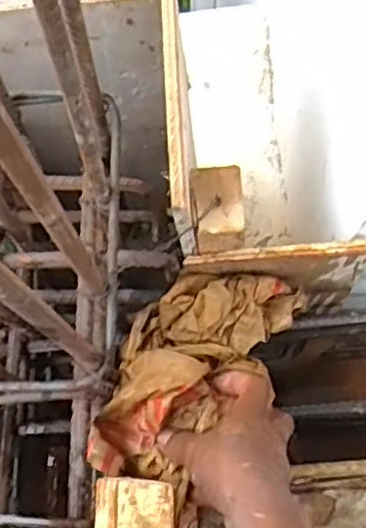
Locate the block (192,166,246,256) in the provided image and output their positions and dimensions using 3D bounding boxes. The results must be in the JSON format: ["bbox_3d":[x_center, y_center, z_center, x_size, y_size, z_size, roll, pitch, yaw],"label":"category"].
[{"bbox_3d":[0.029,-0.045,0.553,0.039,0.051,0.059,-5,72,0],"label":"block"}]

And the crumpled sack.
[{"bbox_3d":[0.001,0.080,0.556,0.108,0.073,0.224,35,67,12],"label":"crumpled sack"}]

